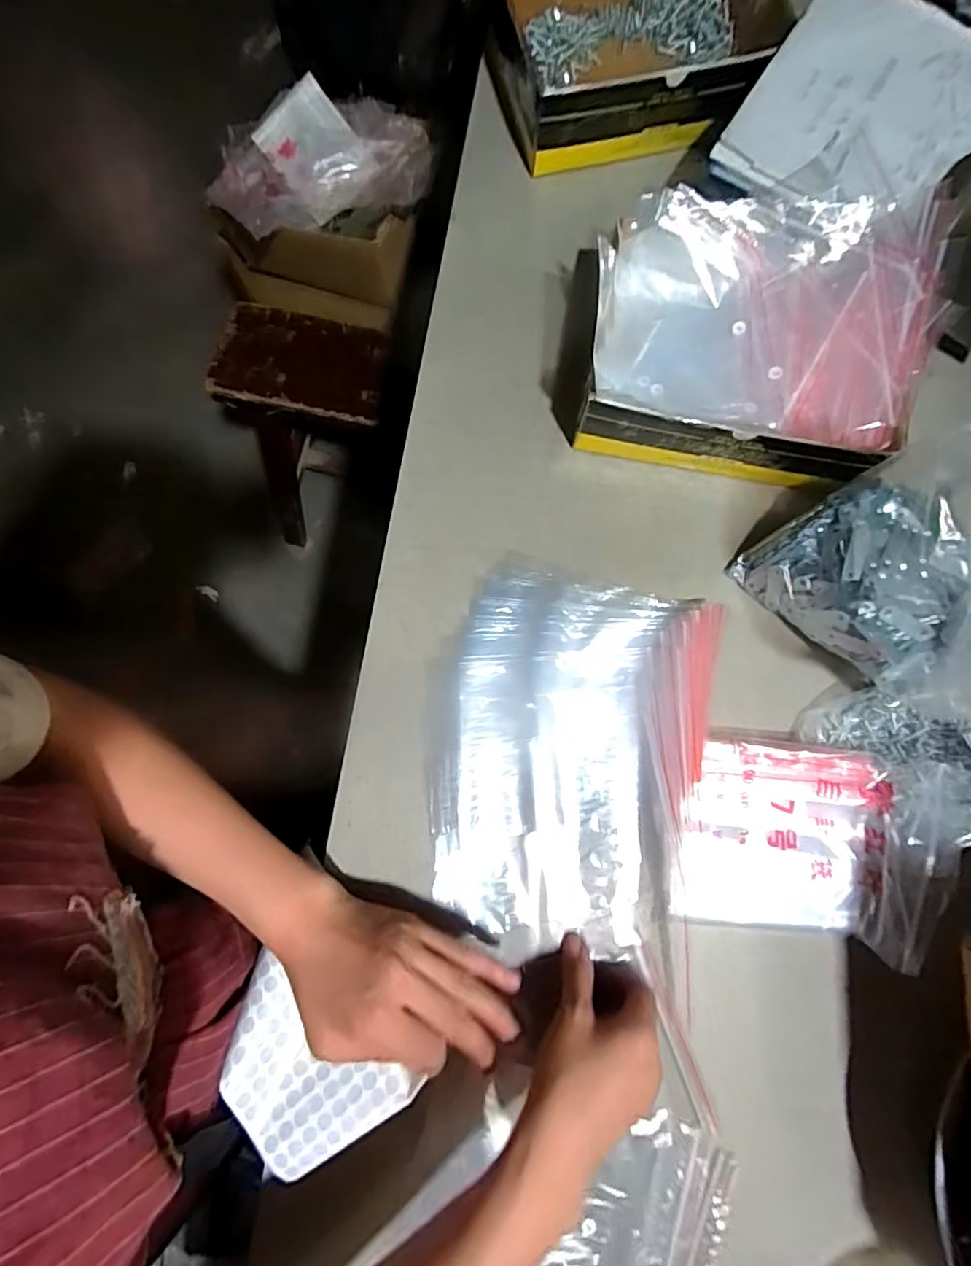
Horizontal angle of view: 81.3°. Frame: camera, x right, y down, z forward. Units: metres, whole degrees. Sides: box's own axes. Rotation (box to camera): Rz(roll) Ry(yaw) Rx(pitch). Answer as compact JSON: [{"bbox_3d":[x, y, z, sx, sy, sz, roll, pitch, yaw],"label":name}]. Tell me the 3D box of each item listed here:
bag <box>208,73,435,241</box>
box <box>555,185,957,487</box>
[{"bbox_3d":[-0.246,-0.715,0.841,0.334,0.074,0.248,-4,79,-2],"label":"bag"},{"bbox_3d":[0.205,-0.247,0.475,0.272,0.102,0.202,13,80,3],"label":"box"}]

